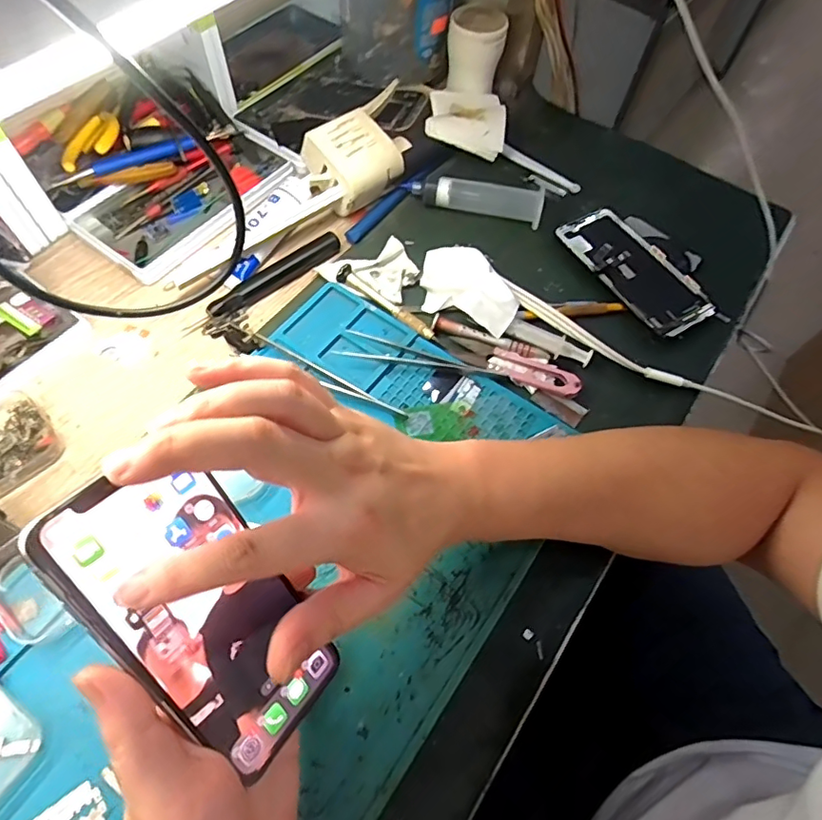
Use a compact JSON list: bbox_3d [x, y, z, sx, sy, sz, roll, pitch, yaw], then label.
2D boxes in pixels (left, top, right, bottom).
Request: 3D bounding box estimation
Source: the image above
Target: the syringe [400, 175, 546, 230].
[{"bbox_3d":[0.057,-0.194,0.488,0.123,0.027,0.026,15,61,5],"label":"syringe"}]

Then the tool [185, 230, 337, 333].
[{"bbox_3d":[-0.116,-0.105,0.438,0.141,0.012,0.019,-37,69,-21],"label":"tool"}]

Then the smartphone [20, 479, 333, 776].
[{"bbox_3d":[-0.087,0.084,0.229,0.069,0.004,0.138,-45,111,-43],"label":"smartphone"}]

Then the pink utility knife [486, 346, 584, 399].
[{"bbox_3d":[0.094,-0.029,0.409,0.069,0.008,0.023,21,62,8],"label":"pink utility knife"}]

